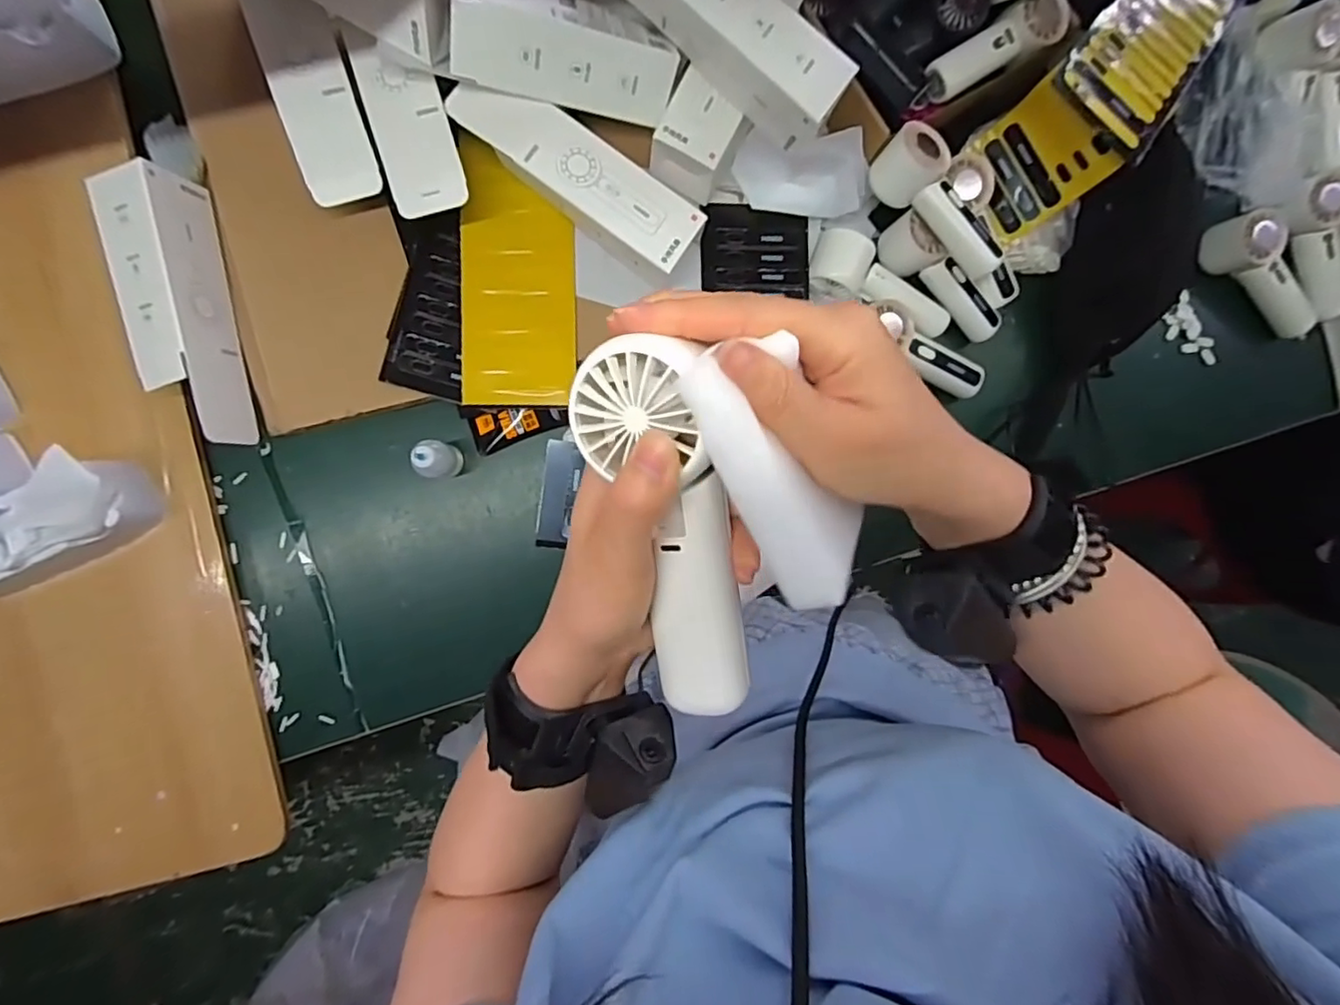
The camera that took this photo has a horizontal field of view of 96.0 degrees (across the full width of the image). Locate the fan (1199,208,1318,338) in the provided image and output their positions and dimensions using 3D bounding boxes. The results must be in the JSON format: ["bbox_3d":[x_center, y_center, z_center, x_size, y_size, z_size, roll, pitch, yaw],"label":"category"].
[{"bbox_3d":[0.674,-0.254,0.681,0.167,0.052,0.057,37,88,-17],"label":"fan"}]

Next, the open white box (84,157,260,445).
[{"bbox_3d":[-0.444,-0.170,0.541,0.070,0.058,0.241,-11,92,-4],"label":"open white box"}]

